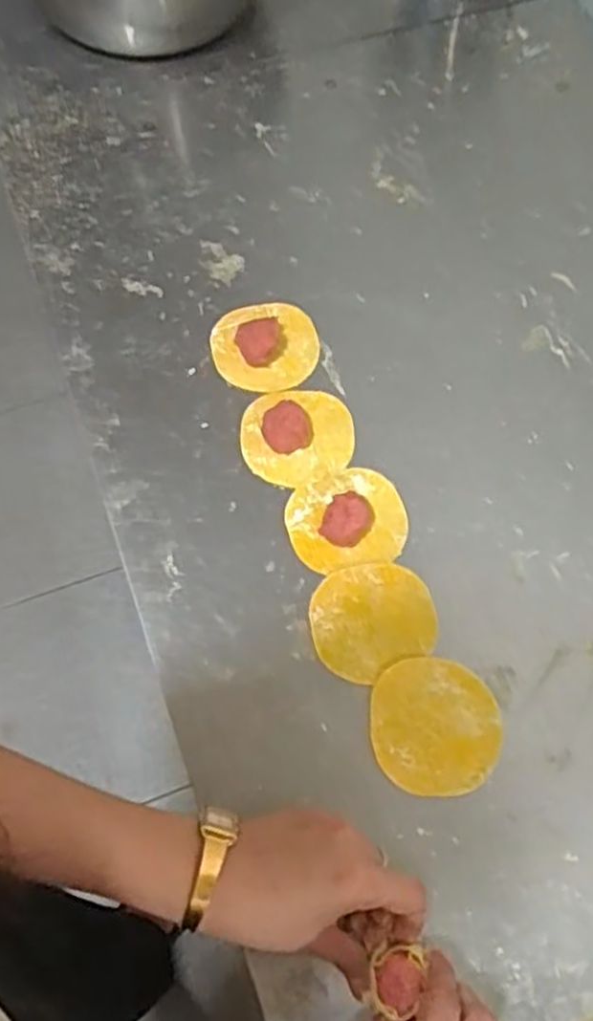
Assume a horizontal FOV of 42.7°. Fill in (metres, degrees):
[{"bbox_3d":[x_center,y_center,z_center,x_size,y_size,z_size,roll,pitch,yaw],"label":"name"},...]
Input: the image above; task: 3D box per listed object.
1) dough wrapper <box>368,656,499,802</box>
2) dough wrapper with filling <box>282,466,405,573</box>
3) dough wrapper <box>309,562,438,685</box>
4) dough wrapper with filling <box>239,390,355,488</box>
[{"bbox_3d":[0.087,0.134,0.475,0.078,0.004,0.081,0,68,0],"label":"dough wrapper"},{"bbox_3d":[0.035,0.003,0.523,0.081,0.022,0.069,-14,68,-5],"label":"dough wrapper with filling"},{"bbox_3d":[0.050,0.071,0.504,0.082,0.004,0.072,-18,66,-9],"label":"dough wrapper"},{"bbox_3d":[0.001,-0.056,0.554,0.079,0.023,0.077,2,68,1],"label":"dough wrapper with filling"}]

